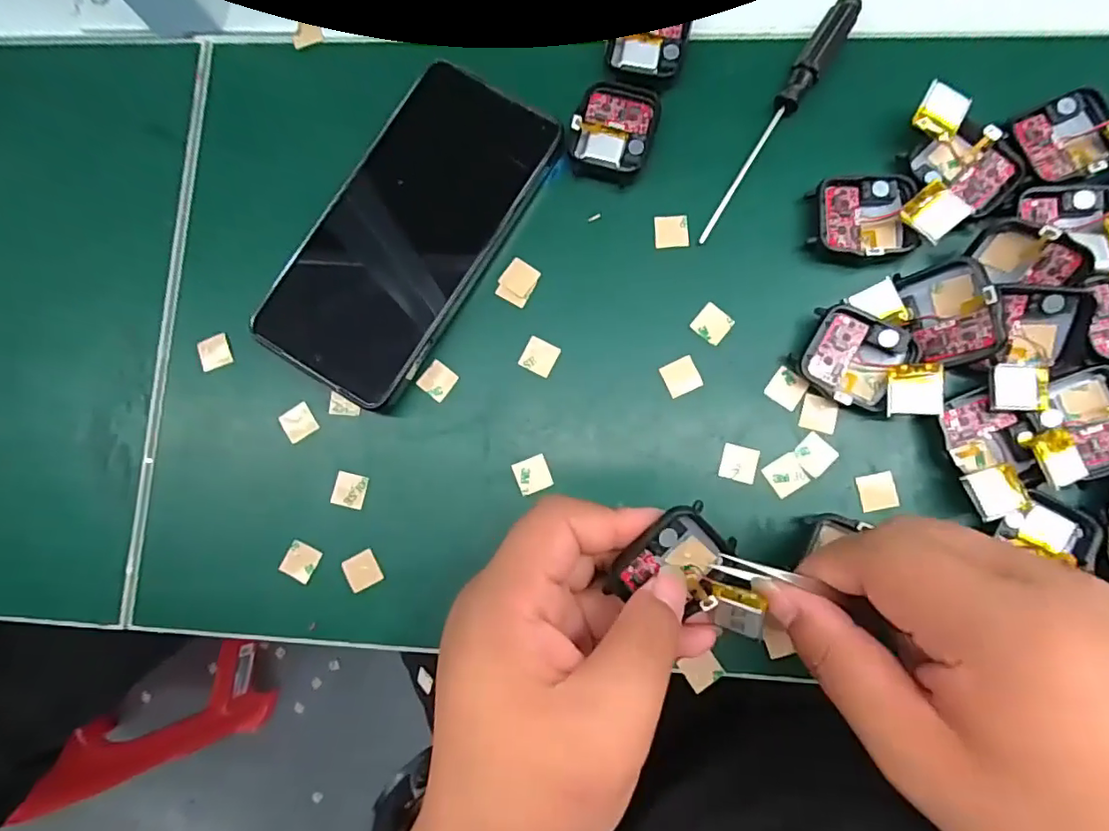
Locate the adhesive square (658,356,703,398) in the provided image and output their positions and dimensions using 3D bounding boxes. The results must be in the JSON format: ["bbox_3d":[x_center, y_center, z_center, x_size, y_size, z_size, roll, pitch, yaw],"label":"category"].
[{"bbox_3d":[0.058,-0.018,0.253,0.016,0.004,0.016,-24,83,2],"label":"adhesive square"}]

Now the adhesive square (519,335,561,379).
[{"bbox_3d":[-0.007,-0.027,0.260,0.016,0.004,0.016,25,87,7],"label":"adhesive square"}]

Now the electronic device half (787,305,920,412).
[{"bbox_3d":[0.130,-0.024,0.243,0.044,0.014,0.038,29,87,7],"label":"electronic device half"}]

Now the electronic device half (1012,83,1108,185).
[{"bbox_3d":[0.227,-0.122,0.247,0.040,0.010,0.038,-21,83,2],"label":"electronic device half"}]

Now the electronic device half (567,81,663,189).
[{"bbox_3d":[0.028,-0.135,0.264,0.036,0.008,0.046,15,86,6],"label":"electronic device half"}]

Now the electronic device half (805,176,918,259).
[{"bbox_3d":[0.139,-0.088,0.250,0.044,0.010,0.037,0,84,5],"label":"electronic device half"}]

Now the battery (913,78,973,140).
[{"bbox_3d":[0.170,-0.134,0.244,0.020,0.004,0.021,22,97,-2],"label":"battery"}]

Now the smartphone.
[{"bbox_3d":[-0.068,-0.087,0.263,0.078,0.017,0.159,32,88,7],"label":"smartphone"}]

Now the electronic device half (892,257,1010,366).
[{"bbox_3d":[0.166,-0.044,0.233,0.009,0.032,0.044,1,73,-33],"label":"electronic device half"}]

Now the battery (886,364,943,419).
[{"bbox_3d":[0.149,-0.011,0.231,0.020,0.004,0.021,-1,87,26],"label":"battery"}]

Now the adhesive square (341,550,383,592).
[{"bbox_3d":[-0.088,0.071,0.254,0.015,0.004,0.015,-29,83,1],"label":"adhesive square"}]

